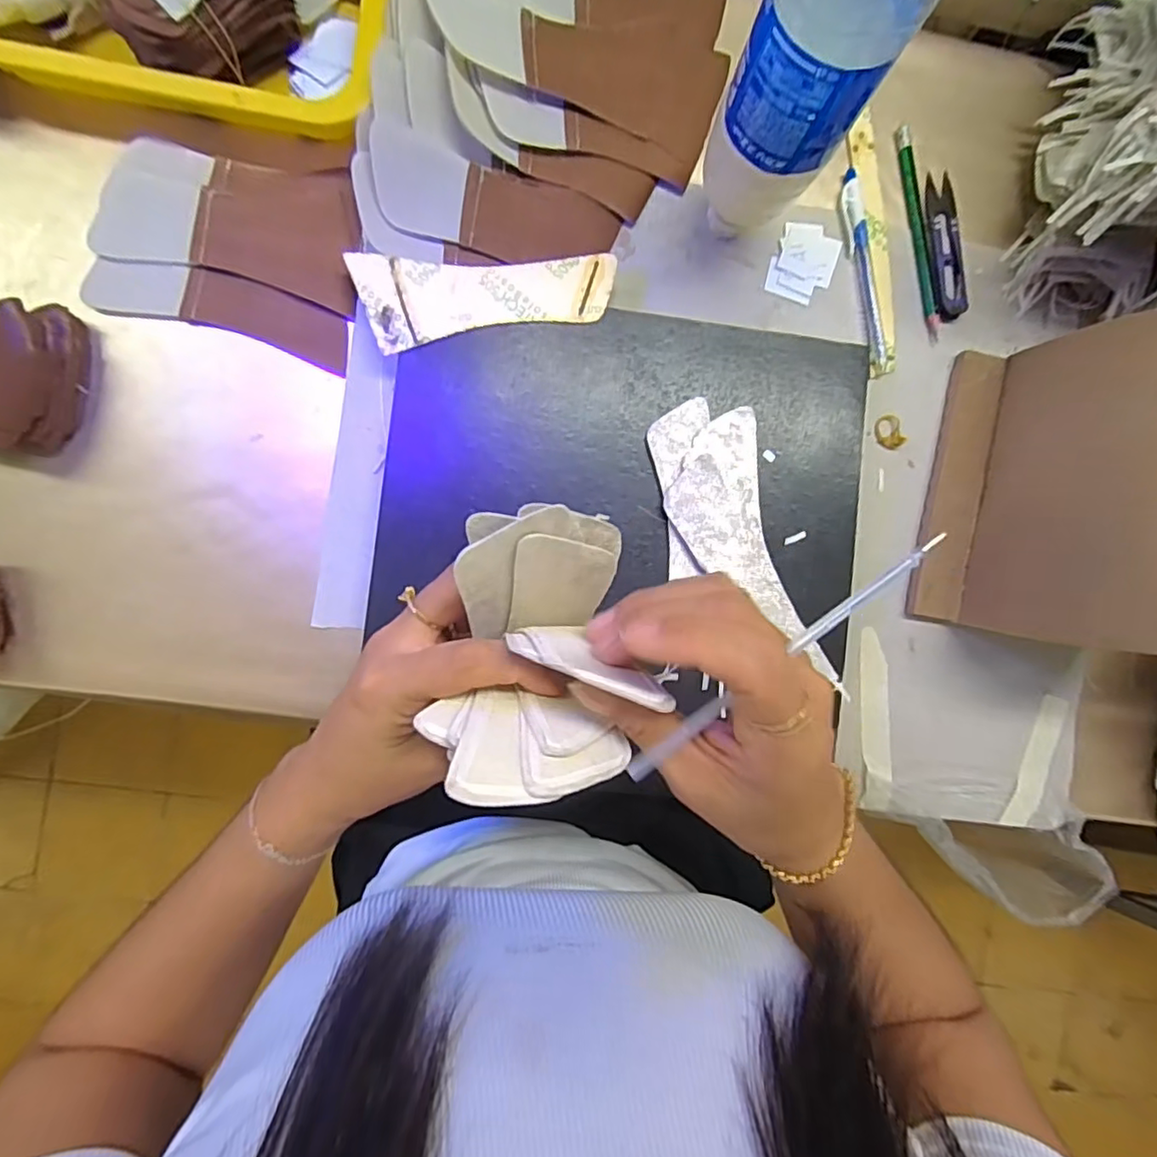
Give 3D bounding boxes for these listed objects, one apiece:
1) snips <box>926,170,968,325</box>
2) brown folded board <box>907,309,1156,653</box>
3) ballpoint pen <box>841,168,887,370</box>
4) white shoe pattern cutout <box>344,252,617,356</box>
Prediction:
[{"bbox_3d":[0.255,-0.230,0.419,0.024,0.007,0.100,-4,91,-4],"label":"snips"},{"bbox_3d":[0.302,-0.055,0.362,0.050,0.165,0.188,-3,98,-35],"label":"brown folded board"},{"bbox_3d":[0.195,-0.211,0.413,0.015,0.007,0.132,-11,91,-4],"label":"ballpoint pen"},{"bbox_3d":[-0.058,-0.172,0.377,0.157,0.004,0.057,-2,91,-4],"label":"white shoe pattern cutout"}]

